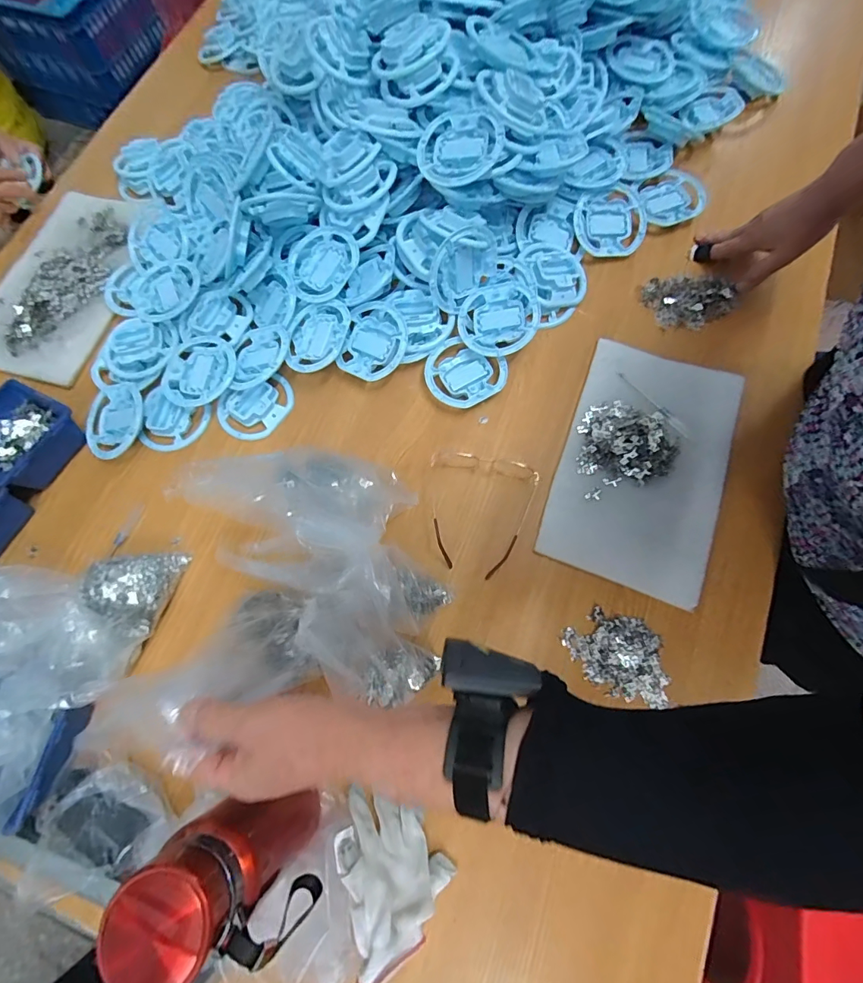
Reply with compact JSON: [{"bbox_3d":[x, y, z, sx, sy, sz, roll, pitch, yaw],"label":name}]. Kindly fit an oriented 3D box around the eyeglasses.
[{"bbox_3d":[0.056,0.023,0.540,0.132,0.035,0.148,8,73,6],"label":"eyeglasses"}]

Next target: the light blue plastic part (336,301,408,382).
[{"bbox_3d":[-0.075,-0.205,0.605,0.087,0.019,0.106,16,74,9],"label":"light blue plastic part"}]

